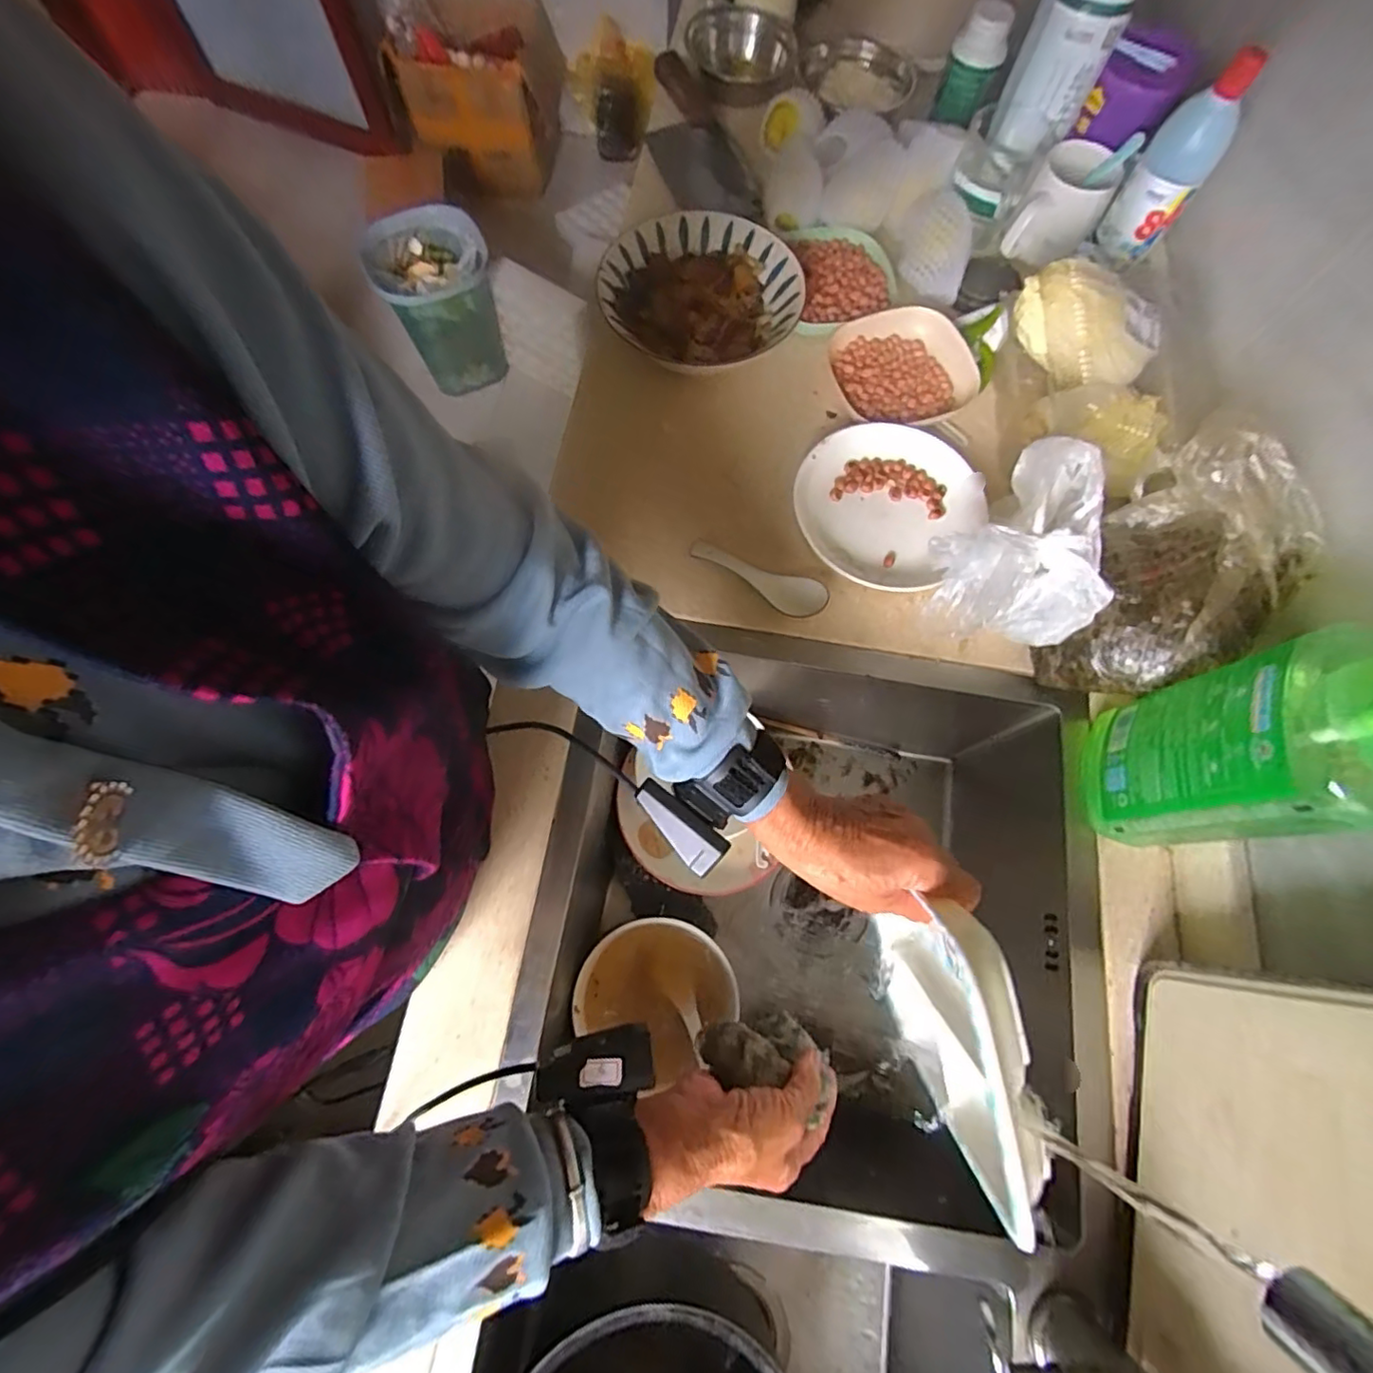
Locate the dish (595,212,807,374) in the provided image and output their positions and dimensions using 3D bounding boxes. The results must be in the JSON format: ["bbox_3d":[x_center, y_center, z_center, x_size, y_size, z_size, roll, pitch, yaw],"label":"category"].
[{"bbox_3d":[0.012,-0.401,0.623,0.190,0.048,0.191,0,72,-1],"label":"dish"}]

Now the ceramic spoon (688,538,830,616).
[{"bbox_3d":[0.062,-0.098,0.550,0.131,0.024,0.037,24,73,6],"label":"ceramic spoon"}]

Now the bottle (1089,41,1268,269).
[{"bbox_3d":[0.469,-0.500,0.581,0.062,0.158,0.055,33,75,9],"label":"bottle"}]

